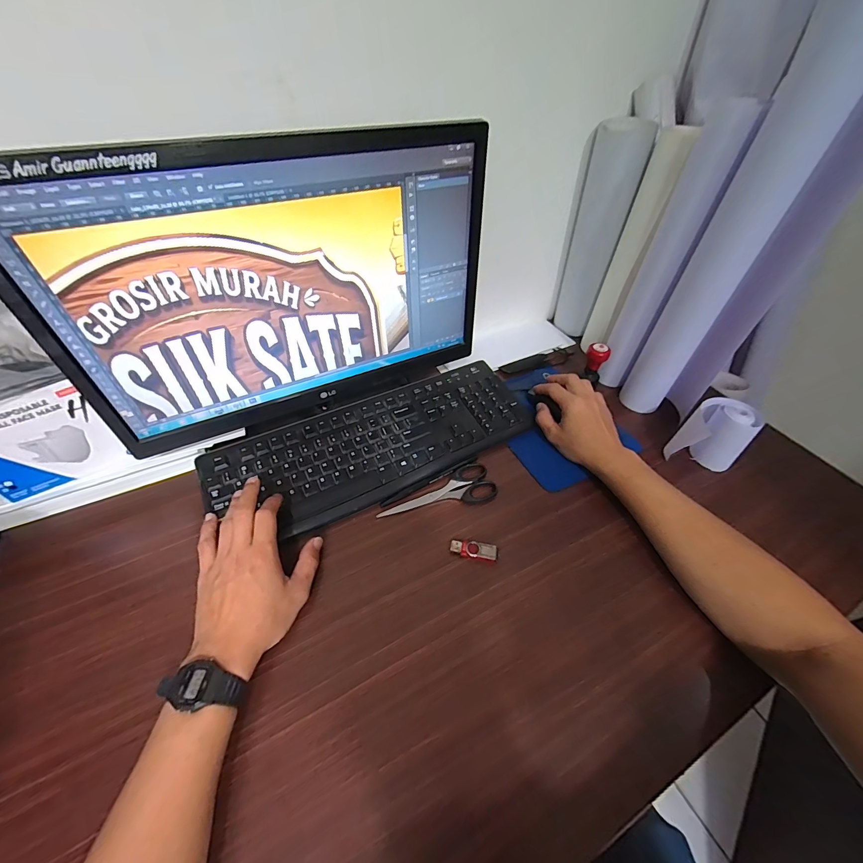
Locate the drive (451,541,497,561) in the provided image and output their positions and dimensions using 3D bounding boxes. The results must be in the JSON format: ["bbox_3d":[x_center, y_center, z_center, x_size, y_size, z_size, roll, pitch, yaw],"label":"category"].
[{"bbox_3d":[0.048,0.135,0.423,0.052,0.011,0.018,8,48,5],"label":"drive"}]

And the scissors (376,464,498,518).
[{"bbox_3d":[0.011,0.084,0.469,0.150,0.004,0.054,-20,52,-20],"label":"scissors"}]

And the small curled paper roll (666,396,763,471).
[{"bbox_3d":[0.385,0.004,0.505,0.056,0.090,0.075,-32,56,-28],"label":"small curled paper roll"}]

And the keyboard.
[{"bbox_3d":[-0.069,0.013,0.514,0.430,0.027,0.158,-19,51,-19],"label":"keyboard"}]

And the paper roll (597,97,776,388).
[{"bbox_3d":[0.308,-0.214,0.507,0.048,0.351,0.064,19,50,14],"label":"paper roll"}]

